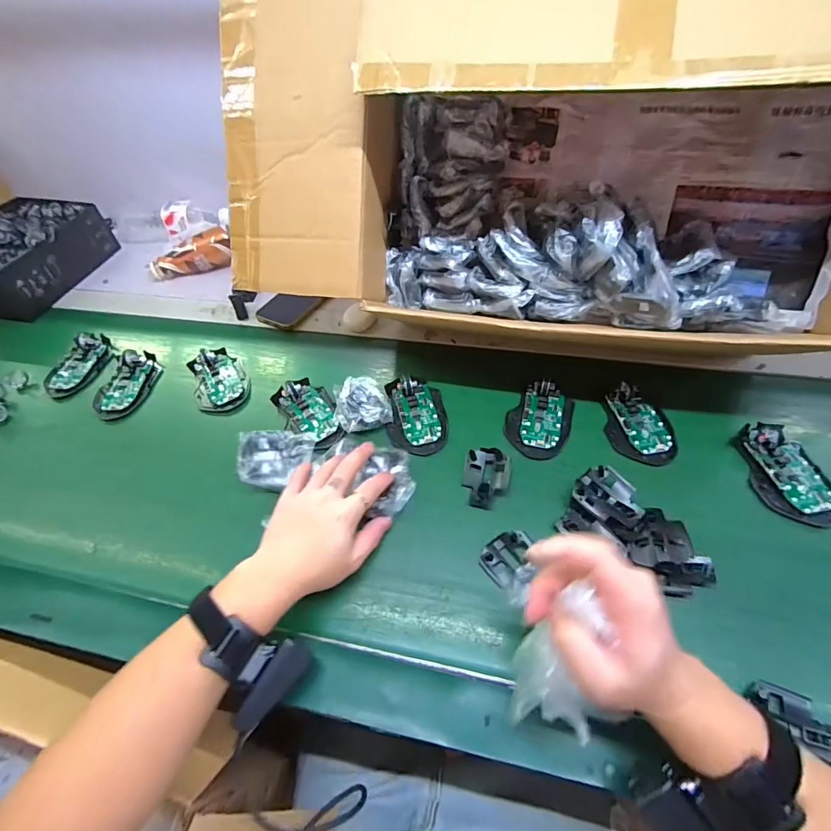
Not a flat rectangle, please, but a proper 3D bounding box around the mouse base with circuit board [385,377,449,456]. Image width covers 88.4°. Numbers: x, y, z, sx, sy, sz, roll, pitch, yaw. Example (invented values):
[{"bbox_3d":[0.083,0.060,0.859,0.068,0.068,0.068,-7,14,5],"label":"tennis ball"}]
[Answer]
[{"bbox_3d":[0.002,-0.002,0.527,0.072,0.027,0.105,-8,53,-1],"label":"mouse base with circuit board"}]

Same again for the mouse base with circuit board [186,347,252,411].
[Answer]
[{"bbox_3d":[-0.275,-0.052,0.592,0.071,0.027,0.104,-28,56,-15],"label":"mouse base with circuit board"}]

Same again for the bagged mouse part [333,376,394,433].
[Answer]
[{"bbox_3d":[-0.068,-0.015,0.533,0.064,0.025,0.072,-20,54,-10],"label":"bagged mouse part"}]

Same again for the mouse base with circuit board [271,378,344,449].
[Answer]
[{"bbox_3d":[-0.134,-0.006,0.541,0.066,0.034,0.109,-27,55,-14],"label":"mouse base with circuit board"}]

